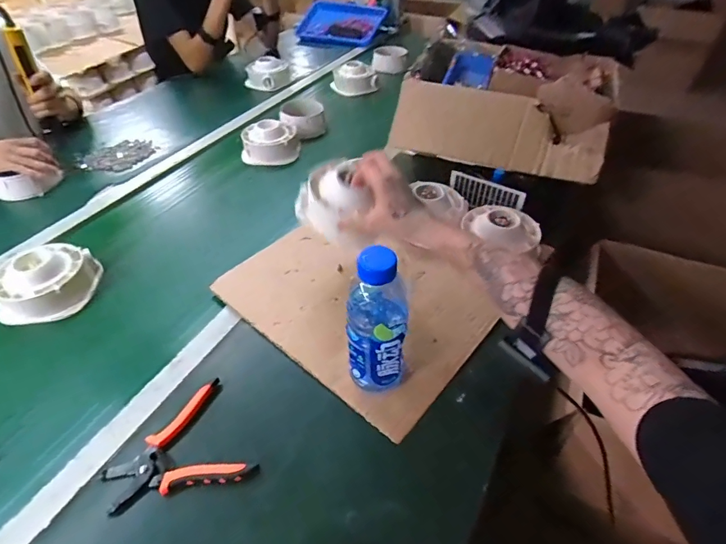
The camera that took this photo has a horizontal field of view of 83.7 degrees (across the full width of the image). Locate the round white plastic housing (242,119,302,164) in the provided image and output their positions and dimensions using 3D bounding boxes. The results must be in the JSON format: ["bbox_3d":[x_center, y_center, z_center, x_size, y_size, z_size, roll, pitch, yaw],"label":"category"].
[{"bbox_3d":[-0.222,-0.314,0.968,0.135,0.064,0.119,-2,44,-3],"label":"round white plastic housing"}]

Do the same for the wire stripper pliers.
[{"bbox_3d":[-0.219,0.207,0.471,0.151,0.013,0.132,-20,48,-20],"label":"wire stripper pliers"}]

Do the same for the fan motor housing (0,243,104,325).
[{"bbox_3d":[-0.512,0.018,0.654,0.125,0.081,0.127,1,44,-1],"label":"fan motor housing"}]

